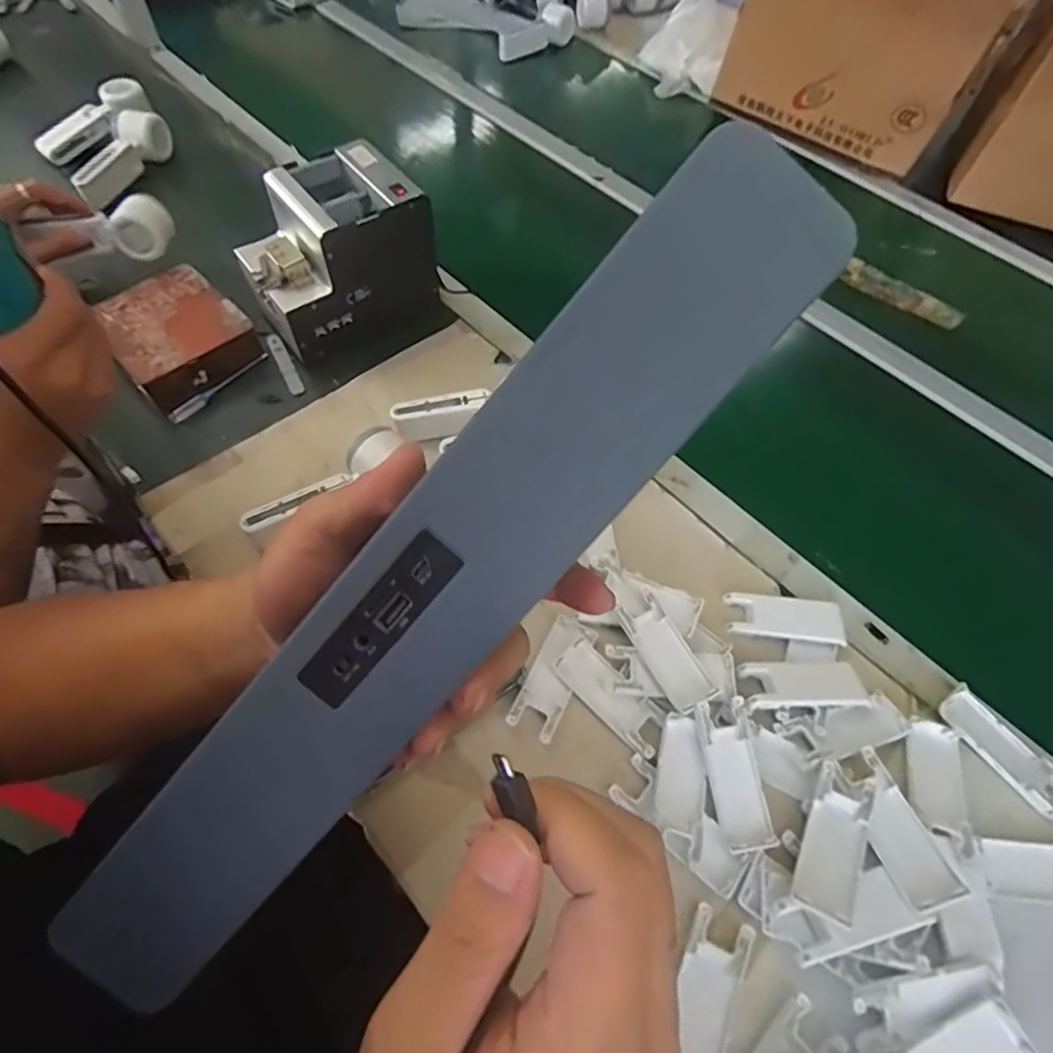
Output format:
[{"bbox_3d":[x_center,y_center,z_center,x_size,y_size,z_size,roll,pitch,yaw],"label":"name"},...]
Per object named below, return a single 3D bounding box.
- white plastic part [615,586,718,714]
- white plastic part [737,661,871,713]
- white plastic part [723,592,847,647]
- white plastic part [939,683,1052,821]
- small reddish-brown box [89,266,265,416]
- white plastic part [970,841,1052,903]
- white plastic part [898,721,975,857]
[{"bbox_3d":[0.117,0.106,0.501,0.036,0.020,0.098,-24,64,-17],"label":"white plastic part"},{"bbox_3d":[0.232,0.132,0.498,0.106,0.013,0.039,-1,59,-5],"label":"white plastic part"},{"bbox_3d":[0.232,0.083,0.537,0.099,0.013,0.041,10,59,2],"label":"white plastic part"},{"bbox_3d":[0.386,0.180,0.481,0.042,0.011,0.103,-29,66,-20],"label":"white plastic part"},{"bbox_3d":[-0.390,-0.214,0.662,0.158,0.042,0.133,41,65,18],"label":"small reddish-brown box"},{"bbox_3d":[0.378,0.251,0.433,0.109,0.012,0.037,5,59,-1],"label":"white plastic part"},{"bbox_3d":[0.315,0.192,0.456,0.044,0.020,0.093,19,60,7],"label":"white plastic part"}]

